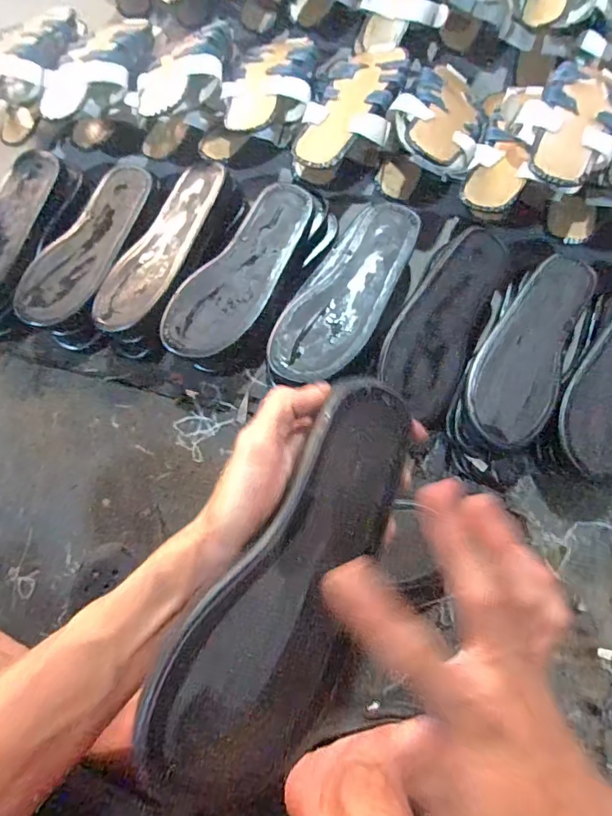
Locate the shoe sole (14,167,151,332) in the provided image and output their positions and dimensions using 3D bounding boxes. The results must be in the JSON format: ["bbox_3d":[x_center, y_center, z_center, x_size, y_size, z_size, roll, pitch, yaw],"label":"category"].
[{"bbox_3d":[-0.274,-0.207,0.596,0.091,0.024,0.243,33,83,10],"label":"shoe sole"}]

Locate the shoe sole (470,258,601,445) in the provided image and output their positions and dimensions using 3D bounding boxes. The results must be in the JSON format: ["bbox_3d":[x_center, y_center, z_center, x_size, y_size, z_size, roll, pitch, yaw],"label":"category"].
[{"bbox_3d":[0.256,-0.073,0.535,0.091,0.015,0.238,25,79,8],"label":"shoe sole"}]

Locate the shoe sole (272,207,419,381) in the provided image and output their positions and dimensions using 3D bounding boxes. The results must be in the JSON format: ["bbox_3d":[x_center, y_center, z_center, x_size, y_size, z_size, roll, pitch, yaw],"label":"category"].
[{"bbox_3d":[0.052,-0.128,0.525,0.092,0.016,0.236,39,82,10],"label":"shoe sole"}]

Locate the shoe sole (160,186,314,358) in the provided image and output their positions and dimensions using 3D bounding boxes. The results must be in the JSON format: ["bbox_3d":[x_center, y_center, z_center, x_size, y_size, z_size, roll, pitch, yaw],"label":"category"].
[{"bbox_3d":[-0.072,-0.157,0.539,0.089,0.018,0.236,37,81,10],"label":"shoe sole"}]

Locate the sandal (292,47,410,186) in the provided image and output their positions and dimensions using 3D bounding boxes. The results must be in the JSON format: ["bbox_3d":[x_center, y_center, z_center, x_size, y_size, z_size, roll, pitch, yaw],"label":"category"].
[{"bbox_3d":[0.064,-0.398,0.607,0.109,0.049,0.249,20,79,7],"label":"sandal"}]

